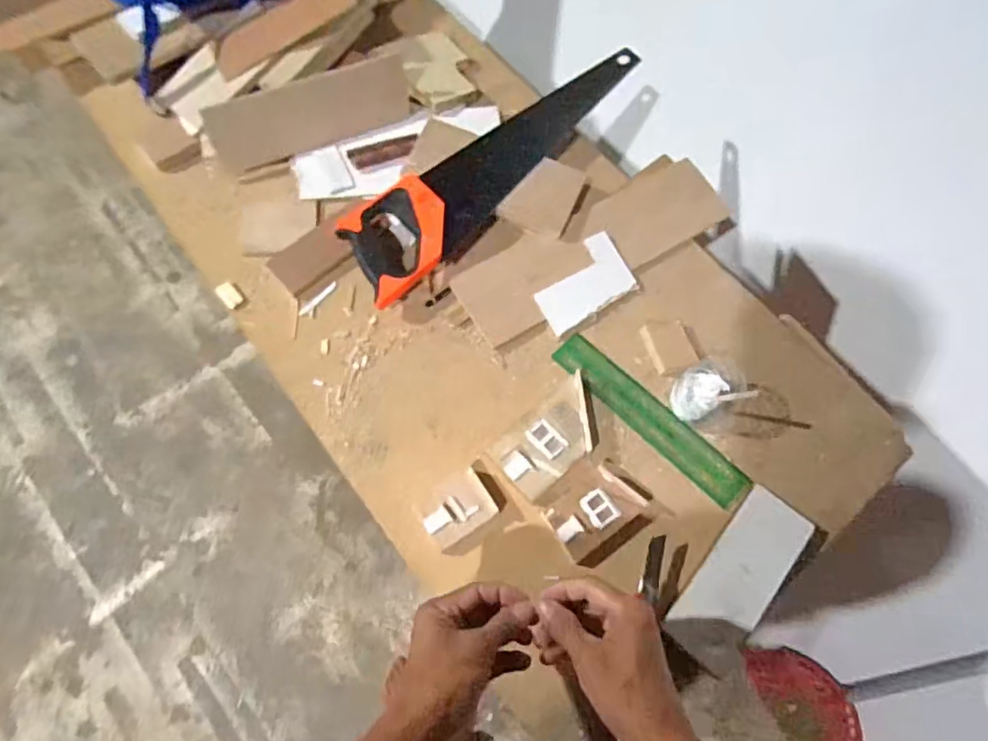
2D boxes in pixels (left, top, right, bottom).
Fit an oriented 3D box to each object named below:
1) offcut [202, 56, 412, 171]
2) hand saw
[{"bbox_3d":[-0.230,-0.331,0.757,0.265,0.082,0.013,-24,37,-16],"label":"offcut"},{"bbox_3d":[0.010,-0.296,0.774,0.118,0.041,0.540,39,71,12],"label":"hand saw"}]

